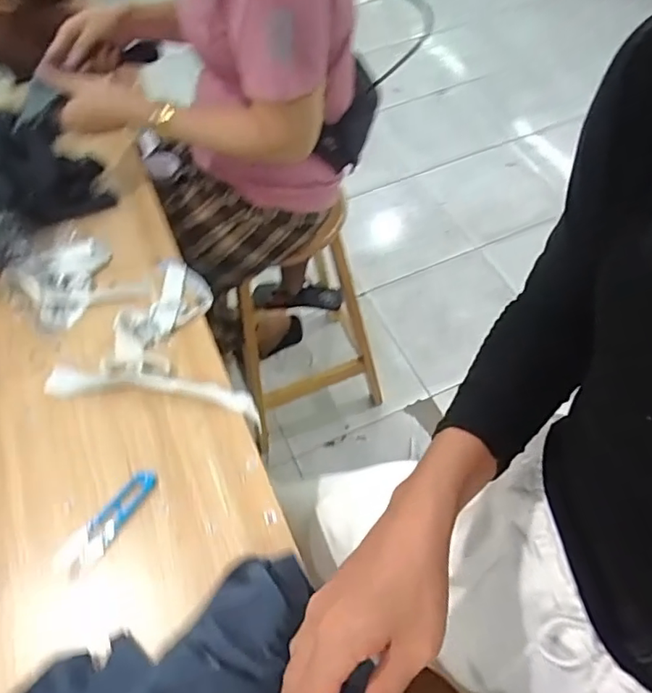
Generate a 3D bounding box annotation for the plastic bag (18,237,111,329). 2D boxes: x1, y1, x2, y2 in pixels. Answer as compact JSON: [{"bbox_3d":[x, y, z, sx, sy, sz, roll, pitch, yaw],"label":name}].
[{"bbox_3d":[-0.350,-0.093,0.739,0.095,0.028,0.140,5,57,7],"label":"plastic bag"}]

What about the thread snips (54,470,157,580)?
[{"bbox_3d":[-0.221,0.176,0.568,0.034,0.006,0.119,32,64,22],"label":"thread snips"}]

